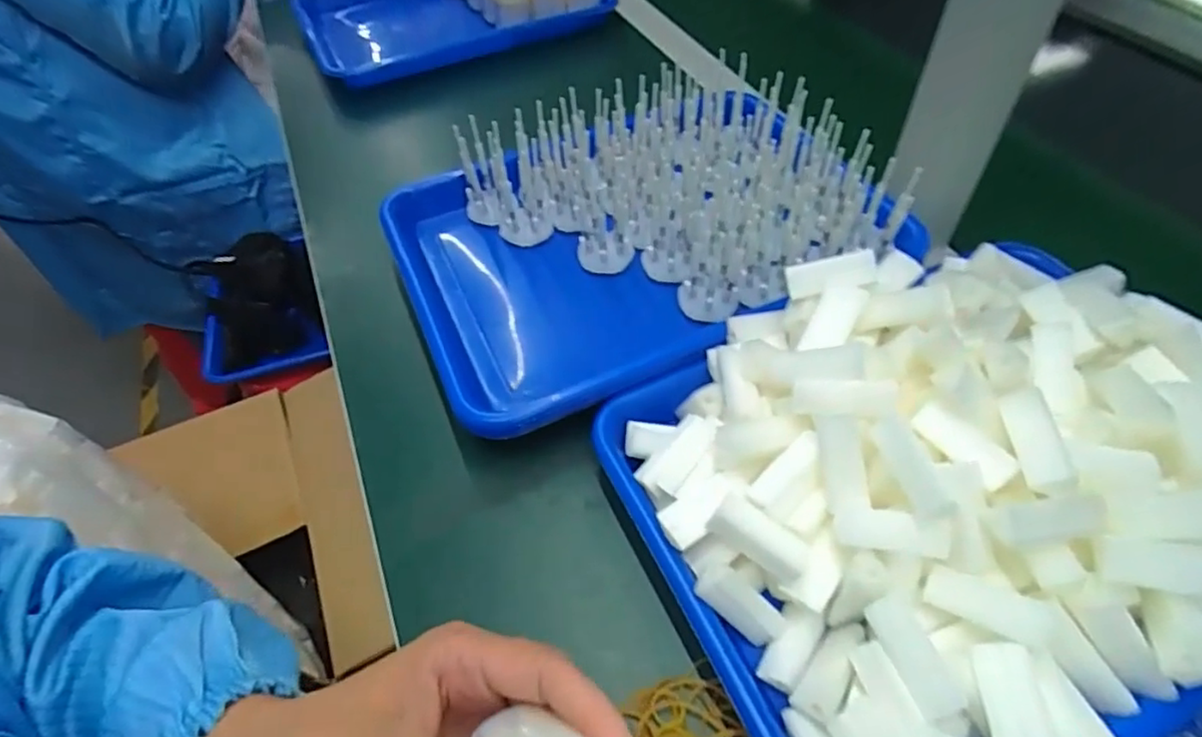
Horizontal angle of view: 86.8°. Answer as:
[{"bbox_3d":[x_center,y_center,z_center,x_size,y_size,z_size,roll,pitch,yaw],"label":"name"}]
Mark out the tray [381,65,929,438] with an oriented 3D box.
[{"bbox_3d":[0.027,-0.105,0.443,0.329,0.073,0.239,-21,53,-13],"label":"tray"}]

